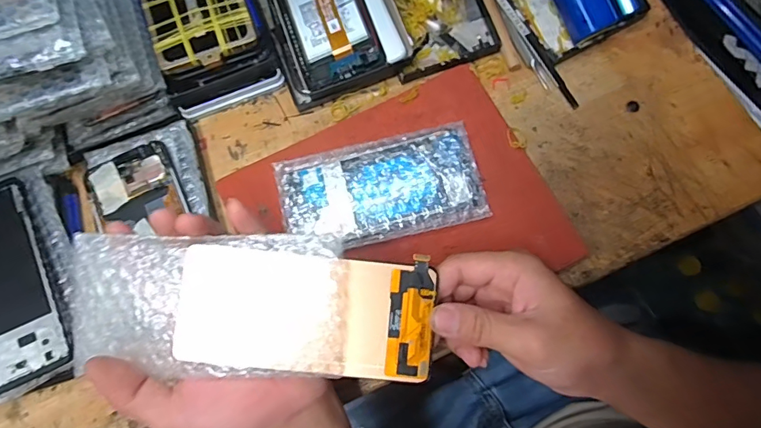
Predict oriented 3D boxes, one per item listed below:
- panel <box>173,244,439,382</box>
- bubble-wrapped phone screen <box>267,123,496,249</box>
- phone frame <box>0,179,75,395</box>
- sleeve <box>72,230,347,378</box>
[{"bbox_3d":[-0.044,0.059,0.276,0.151,0.010,0.071,5,83,-3],"label":"panel"},{"bbox_3d":[0.000,-0.020,0.379,0.163,0.012,0.083,-13,75,0],"label":"bubble-wrapped phone screen"},{"bbox_3d":[-0.301,0.053,0.362,0.077,0.012,0.162,-25,79,-4],"label":"phone frame"},{"bbox_3d":[-0.105,0.054,0.277,0.165,0.016,0.080,2,77,2],"label":"sleeve"}]

